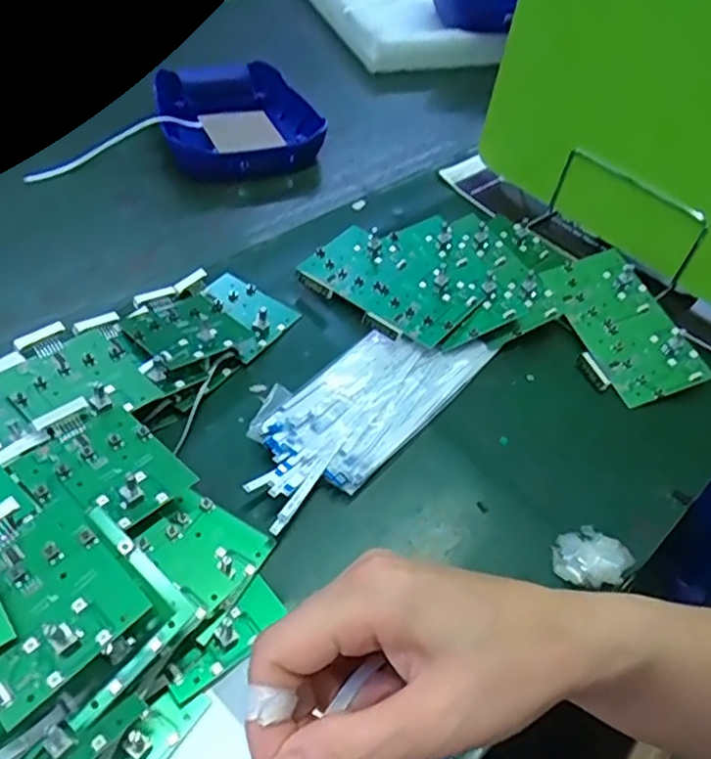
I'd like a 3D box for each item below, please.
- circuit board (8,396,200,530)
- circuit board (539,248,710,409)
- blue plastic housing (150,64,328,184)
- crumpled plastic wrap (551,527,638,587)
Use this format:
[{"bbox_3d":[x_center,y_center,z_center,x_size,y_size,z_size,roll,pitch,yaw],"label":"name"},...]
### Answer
[{"bbox_3d":[-0.153,0.049,0.385,0.090,0.012,0.076,37,54,21],"label":"circuit board"},{"bbox_3d":[0.232,-0.051,0.564,0.082,0.011,0.157,-20,56,-6],"label":"circuit board"},{"bbox_3d":[-0.135,-0.297,0.741,0.169,0.057,0.193,-13,53,-20],"label":"blue plastic housing"},{"bbox_3d":[0.147,0.112,0.405,0.042,0.033,0.038,35,53,20],"label":"crumpled plastic wrap"}]

